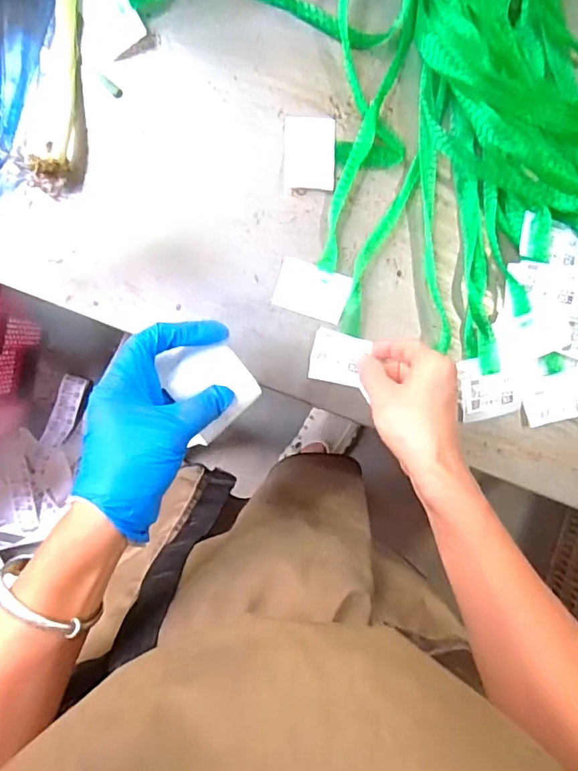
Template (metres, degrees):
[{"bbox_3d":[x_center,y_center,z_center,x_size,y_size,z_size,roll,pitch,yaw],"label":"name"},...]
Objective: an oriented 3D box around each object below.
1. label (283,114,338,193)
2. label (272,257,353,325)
[{"bbox_3d":[0.017,-0.191,0.434,0.041,0.004,0.056,1,97,-2],"label":"label"},{"bbox_3d":[0.019,-0.079,0.441,0.060,0.004,0.041,17,96,-1],"label":"label"}]

